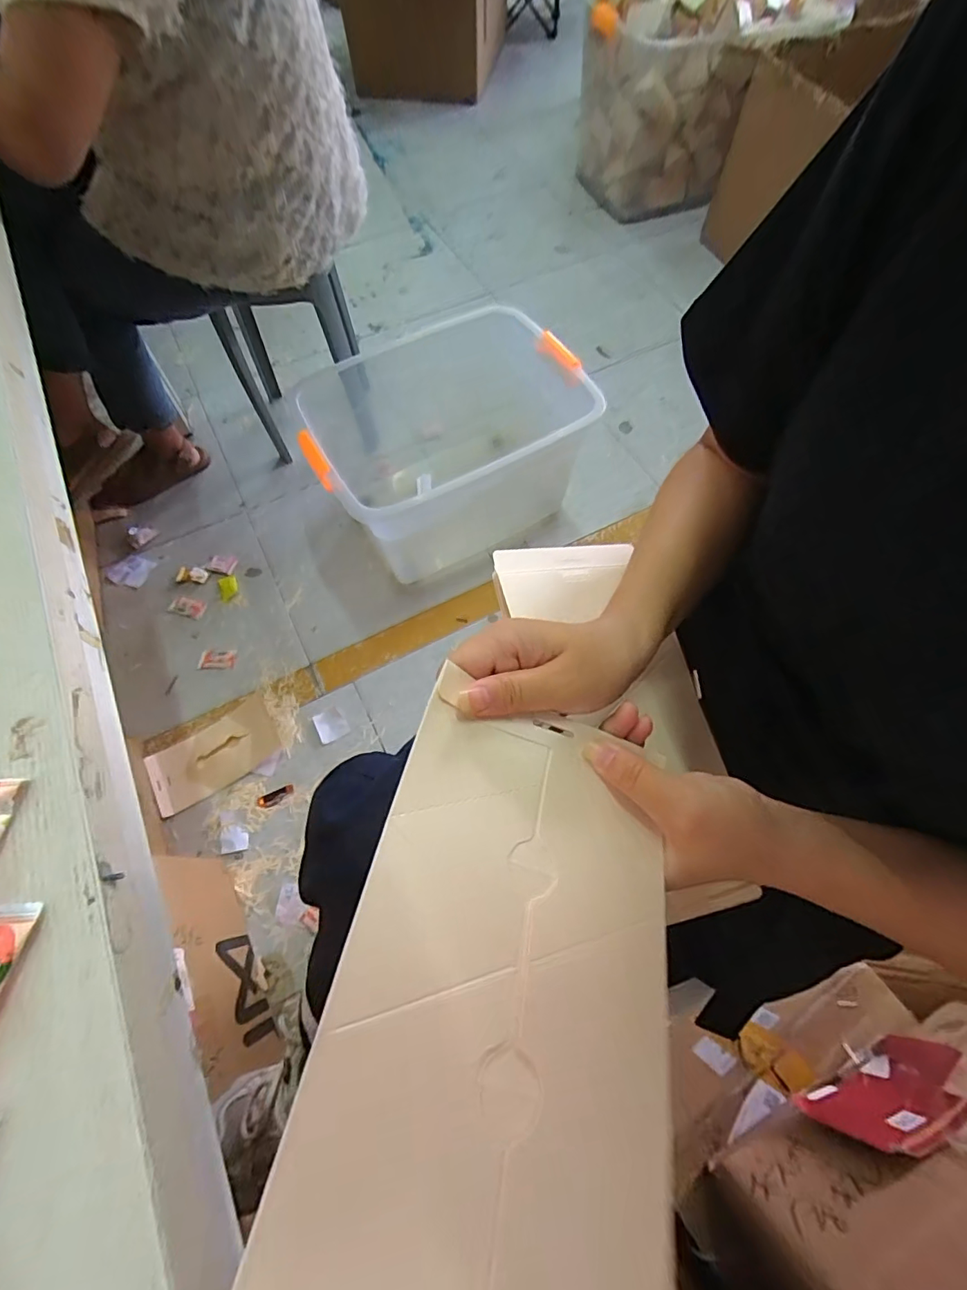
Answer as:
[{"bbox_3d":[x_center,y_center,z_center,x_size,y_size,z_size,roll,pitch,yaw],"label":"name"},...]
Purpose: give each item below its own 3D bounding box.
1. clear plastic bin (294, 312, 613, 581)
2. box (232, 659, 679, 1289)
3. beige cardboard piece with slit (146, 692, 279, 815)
[{"bbox_3d":[-0.065,-0.427,1.115,0.581,0.324,0.464,-24,67,-10],"label":"clear plastic bin"},{"bbox_3d":[0.012,0.129,0.182,0.127,0.007,0.229,24,51,-11],"label":"box"},{"bbox_3d":[-0.518,0.203,0.976,0.239,0.032,0.133,-32,69,-13],"label":"beige cardboard piece with slit"}]

